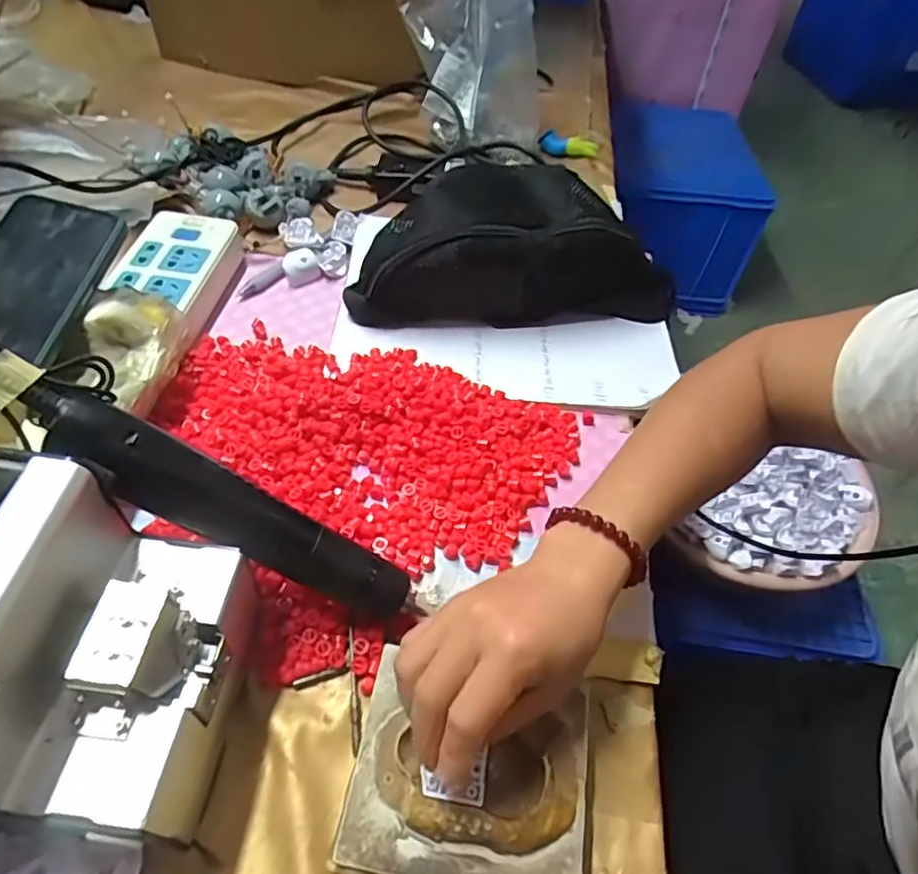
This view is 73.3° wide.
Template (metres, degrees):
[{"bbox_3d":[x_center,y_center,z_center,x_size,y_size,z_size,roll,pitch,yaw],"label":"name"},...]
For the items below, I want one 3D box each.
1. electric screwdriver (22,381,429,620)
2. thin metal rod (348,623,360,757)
[{"bbox_3d":[-0.113,0.044,0.333,0.227,0.028,0.038,34,50,-19],"label":"electric screwdriver"},{"bbox_3d":[-0.060,0.142,0.351,0.005,0.008,0.069,-5,53,-8],"label":"thin metal rod"}]

